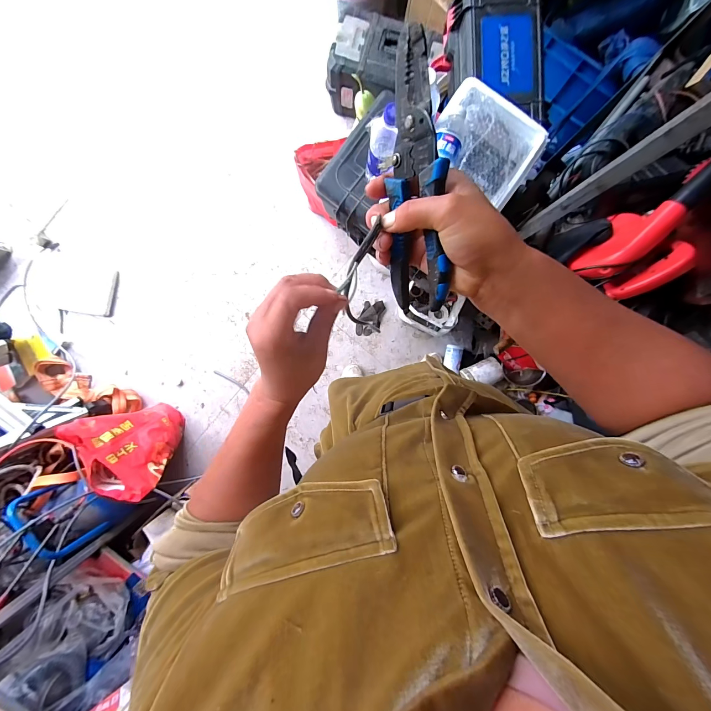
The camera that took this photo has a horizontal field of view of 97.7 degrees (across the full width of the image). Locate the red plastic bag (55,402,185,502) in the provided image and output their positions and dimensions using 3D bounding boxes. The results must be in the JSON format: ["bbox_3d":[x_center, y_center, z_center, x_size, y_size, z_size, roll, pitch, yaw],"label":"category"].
[{"bbox_3d":[-0.817,0.340,1.142,0.207,0.301,0.270,-7,92,0],"label":"red plastic bag"}]

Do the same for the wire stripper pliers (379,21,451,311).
[{"bbox_3d":[0.049,-0.127,0.231,0.018,0.056,0.183,-18,111,-33],"label":"wire stripper pliers"}]

